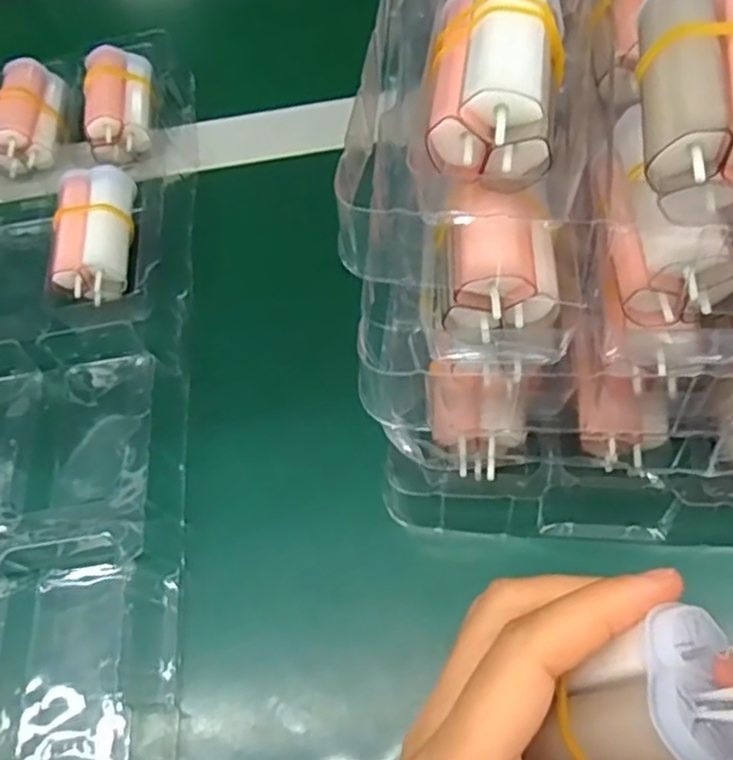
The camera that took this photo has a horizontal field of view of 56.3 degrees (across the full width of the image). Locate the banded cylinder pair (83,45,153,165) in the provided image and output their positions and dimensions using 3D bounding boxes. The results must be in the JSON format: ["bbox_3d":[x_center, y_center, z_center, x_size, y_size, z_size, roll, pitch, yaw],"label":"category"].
[{"bbox_3d":[-0.135,-0.153,0.374,0.032,0.022,0.063,-11,60,2],"label":"banded cylinder pair"}]

